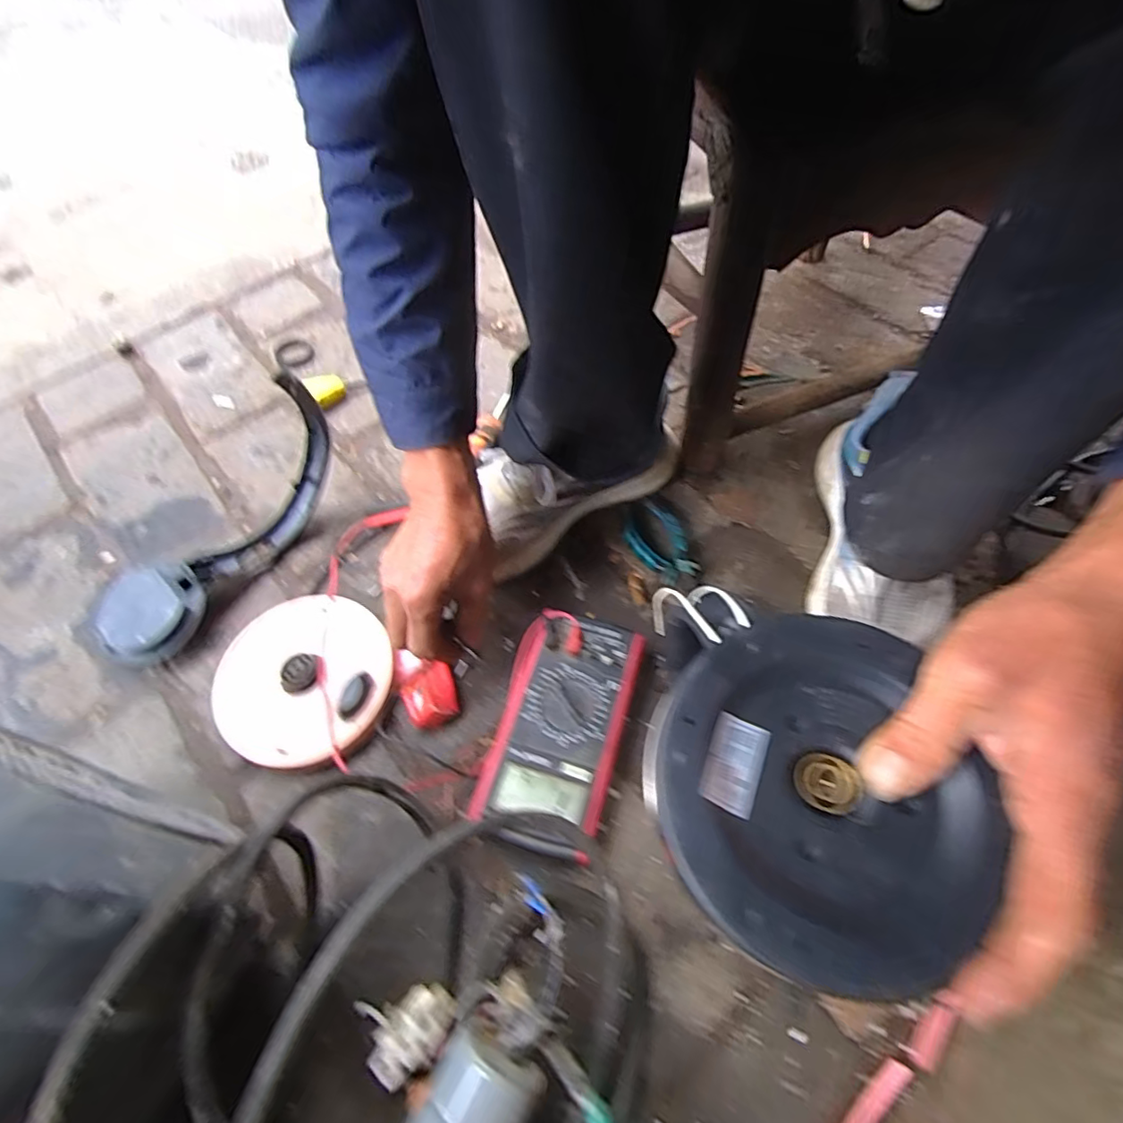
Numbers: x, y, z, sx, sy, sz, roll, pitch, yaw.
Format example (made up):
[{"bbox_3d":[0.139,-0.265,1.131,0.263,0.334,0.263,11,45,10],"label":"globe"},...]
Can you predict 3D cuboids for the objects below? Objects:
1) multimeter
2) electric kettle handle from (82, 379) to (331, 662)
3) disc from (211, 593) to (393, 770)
[{"bbox_3d":[0.000,0.127,0.432,0.090,0.036,0.171,14,60,10],"label":"multimeter"},{"bbox_3d":[-0.308,-0.034,0.488,0.094,0.124,0.279,35,80,21],"label":"electric kettle handle"},{"bbox_3d":[-0.213,0.093,0.463,0.138,0.027,0.146,-1,59,1],"label":"disc"}]

